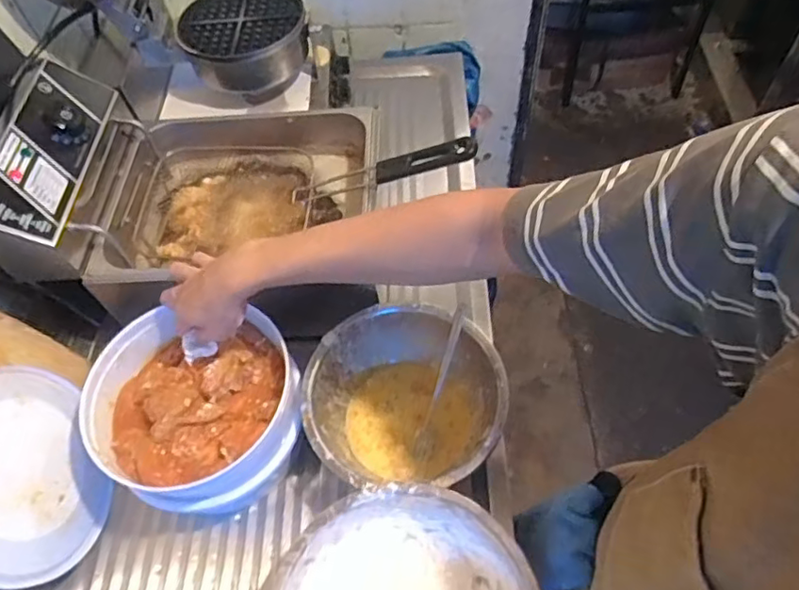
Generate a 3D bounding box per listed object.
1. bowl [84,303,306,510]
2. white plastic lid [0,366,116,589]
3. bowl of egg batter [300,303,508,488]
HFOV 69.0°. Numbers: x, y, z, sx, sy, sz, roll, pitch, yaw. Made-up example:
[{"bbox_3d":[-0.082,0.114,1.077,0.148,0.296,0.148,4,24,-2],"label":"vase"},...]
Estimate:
[{"bbox_3d":[-0.217,0.131,0.635,0.208,0.116,0.191,-2,56,3],"label":"bowl"},{"bbox_3d":[-0.376,0.178,0.576,0.009,0.185,0.202,-17,91,15],"label":"white plastic lid"},{"bbox_3d":[0.007,0.121,0.645,0.202,0.093,0.192,-2,56,3],"label":"bowl of egg batter"}]

